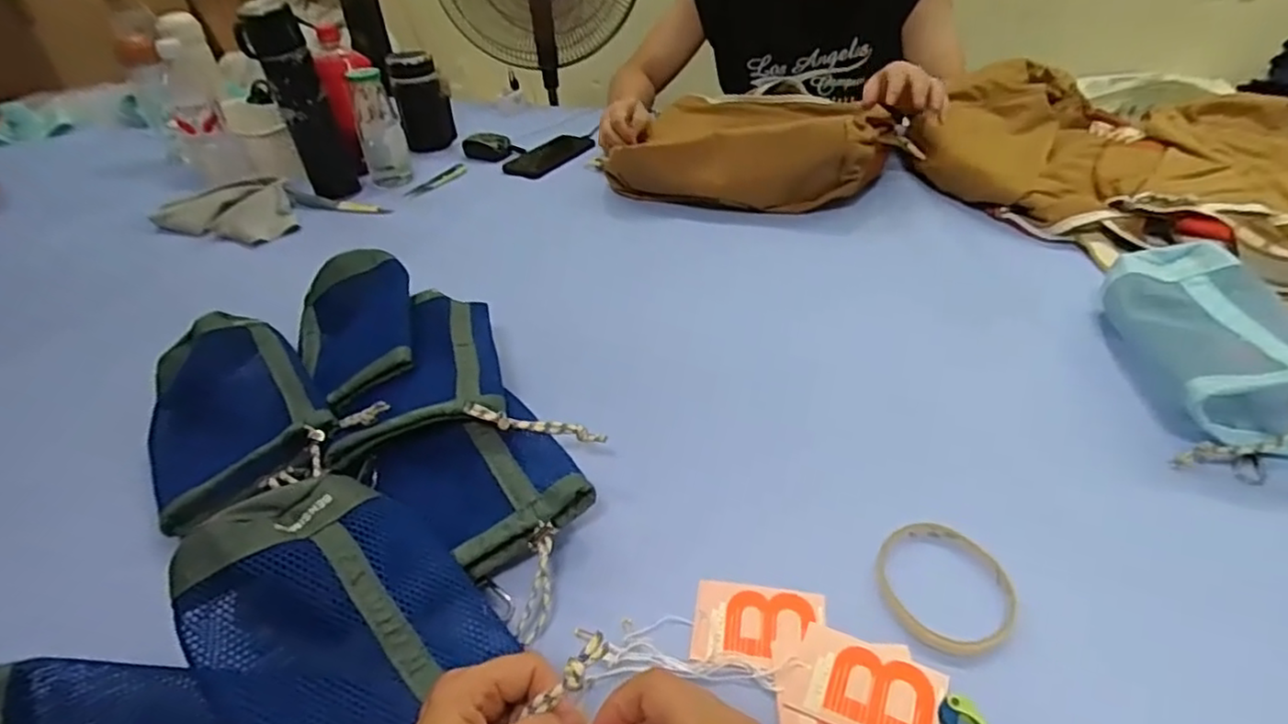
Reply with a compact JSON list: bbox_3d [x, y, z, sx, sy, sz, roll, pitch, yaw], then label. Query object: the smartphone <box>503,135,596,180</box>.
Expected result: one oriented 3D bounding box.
[{"bbox_3d":[-0.159,-0.341,1.084,0.089,0.010,0.172,18,42,26],"label":"smartphone"}]

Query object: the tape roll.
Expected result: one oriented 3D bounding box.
[{"bbox_3d":[0.190,0.139,0.416,0.080,0.008,0.088,-3,37,2],"label":"tape roll"}]

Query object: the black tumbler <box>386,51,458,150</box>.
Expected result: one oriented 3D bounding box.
[{"bbox_3d":[-0.365,-0.426,1.091,0.085,0.148,0.066,-15,38,-14],"label":"black tumbler"}]

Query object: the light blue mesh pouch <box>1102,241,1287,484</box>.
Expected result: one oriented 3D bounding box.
[{"bbox_3d":[0.475,-0.015,0.539,0.115,0.067,0.233,5,38,12],"label":"light blue mesh pouch"}]

